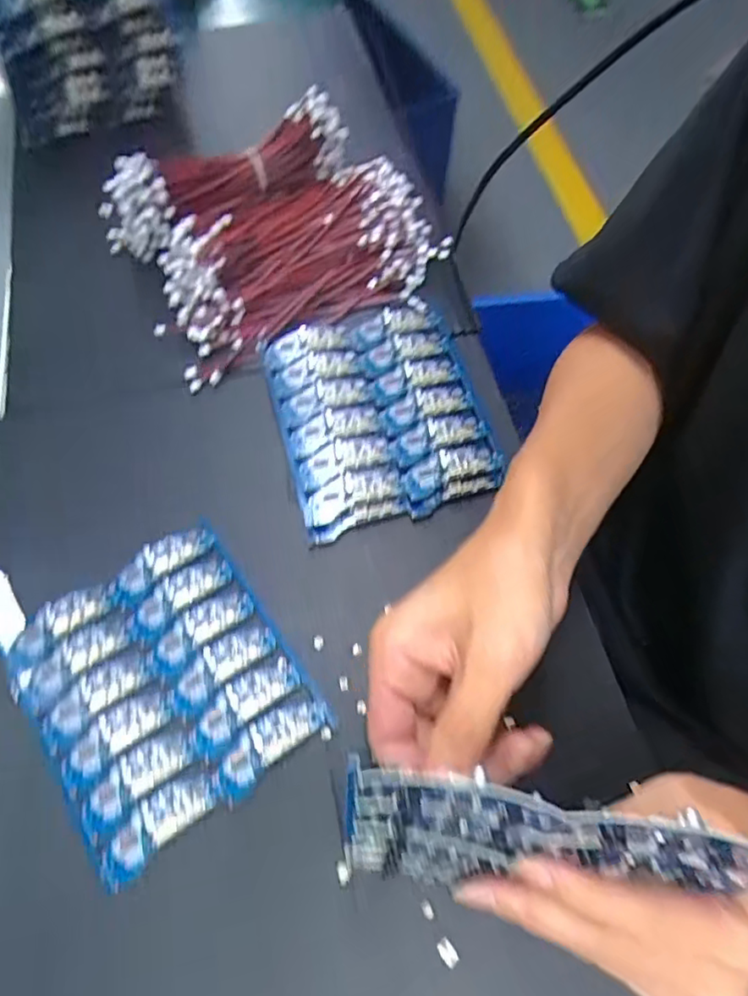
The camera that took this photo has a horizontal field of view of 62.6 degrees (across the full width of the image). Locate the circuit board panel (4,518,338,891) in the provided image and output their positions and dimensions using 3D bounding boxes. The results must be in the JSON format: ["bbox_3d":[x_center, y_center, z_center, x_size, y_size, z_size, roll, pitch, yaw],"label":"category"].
[{"bbox_3d":[-0.121,0.104,0.352,0.135,0.007,0.150,-33,68,-17],"label":"circuit board panel"}]

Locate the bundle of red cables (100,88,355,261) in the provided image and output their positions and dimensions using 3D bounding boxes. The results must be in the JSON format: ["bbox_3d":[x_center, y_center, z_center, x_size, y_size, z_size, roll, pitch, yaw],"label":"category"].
[{"bbox_3d":[-0.119,-0.260,0.491,0.201,0.057,0.053,-32,68,-14],"label":"bundle of red cables"}]

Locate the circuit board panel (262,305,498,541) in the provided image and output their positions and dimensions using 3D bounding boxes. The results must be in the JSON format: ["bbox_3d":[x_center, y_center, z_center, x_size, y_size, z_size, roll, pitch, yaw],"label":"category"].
[{"bbox_3d":[0.000,-0.067,0.434,0.134,0.010,0.169,-15,65,-7],"label":"circuit board panel"}]

